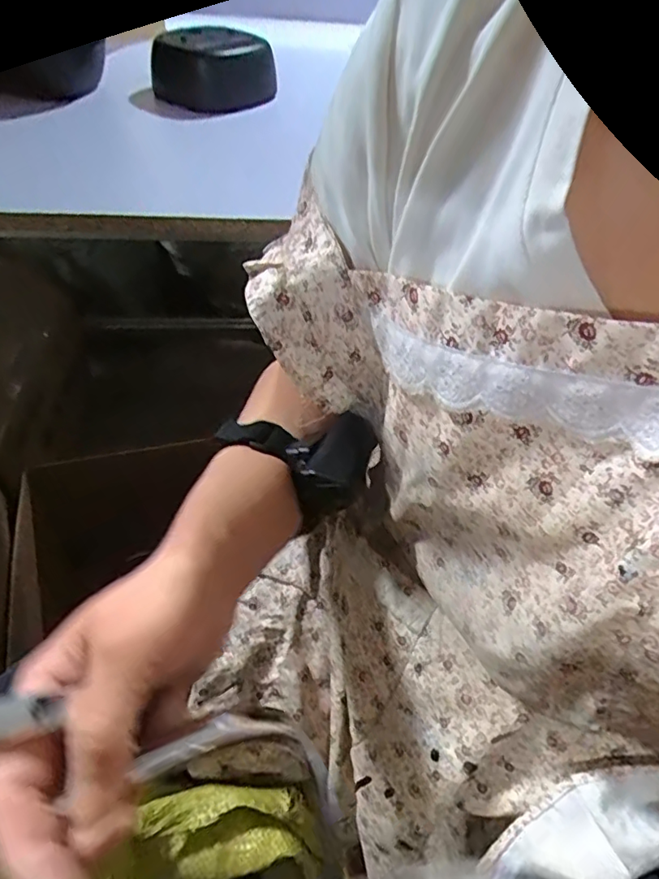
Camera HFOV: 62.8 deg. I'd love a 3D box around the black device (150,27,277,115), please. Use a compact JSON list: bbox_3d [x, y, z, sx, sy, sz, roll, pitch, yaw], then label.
[{"bbox_3d":[-0.158,-0.497,0.725,0.174,0.076,0.093,-29,56,-28],"label":"black device"}]

